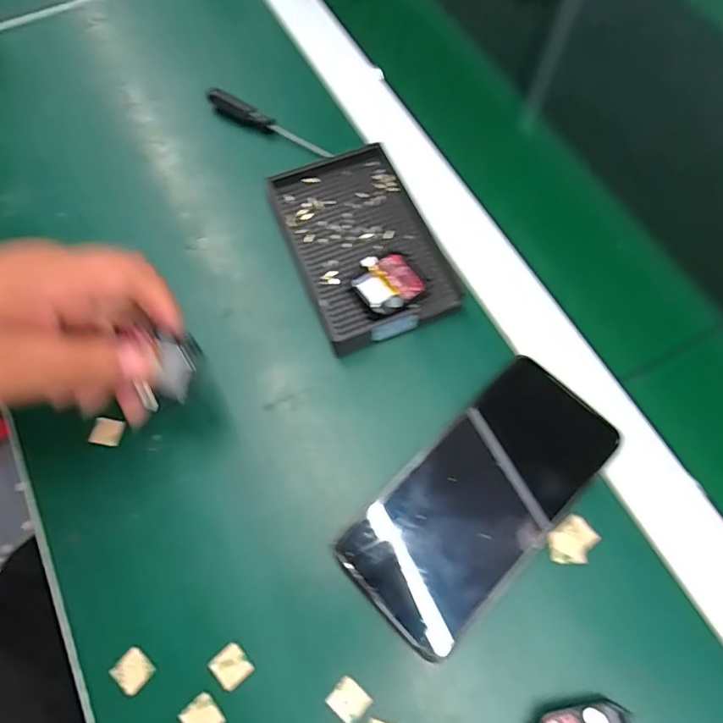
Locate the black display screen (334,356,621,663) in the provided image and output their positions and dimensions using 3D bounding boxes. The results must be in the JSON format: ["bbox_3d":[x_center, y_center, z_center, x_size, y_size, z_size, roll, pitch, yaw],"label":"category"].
[{"bbox_3d":[0.067,0.073,0.280,0.159,0.005,0.076,-43,77,-13],"label":"black display screen"}]

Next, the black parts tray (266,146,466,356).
[{"bbox_3d":[-0.001,-0.080,0.346,0.088,0.024,0.137,-21,69,-9],"label":"black parts tray"}]

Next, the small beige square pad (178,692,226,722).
[{"bbox_3d":[-0.078,0.175,0.250,0.017,0.004,0.018,-38,73,-15],"label":"small beige square pad"}]

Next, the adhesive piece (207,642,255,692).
[{"bbox_3d":[-0.066,0.155,0.260,0.017,0.004,0.018,-40,73,-15],"label":"adhesive piece"}]

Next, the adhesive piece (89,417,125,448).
[{"bbox_3d":[-0.153,0.042,0.308,0.017,0.004,0.015,8,67,3],"label":"adhesive piece"}]

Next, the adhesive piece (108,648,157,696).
[{"bbox_3d":[-0.116,0.157,0.259,0.019,0.004,0.017,37,72,14],"label":"adhesive piece"}]

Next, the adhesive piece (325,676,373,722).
[{"bbox_3d":[-0.006,0.168,0.253,0.018,0.004,0.016,40,72,15],"label":"adhesive piece"}]

